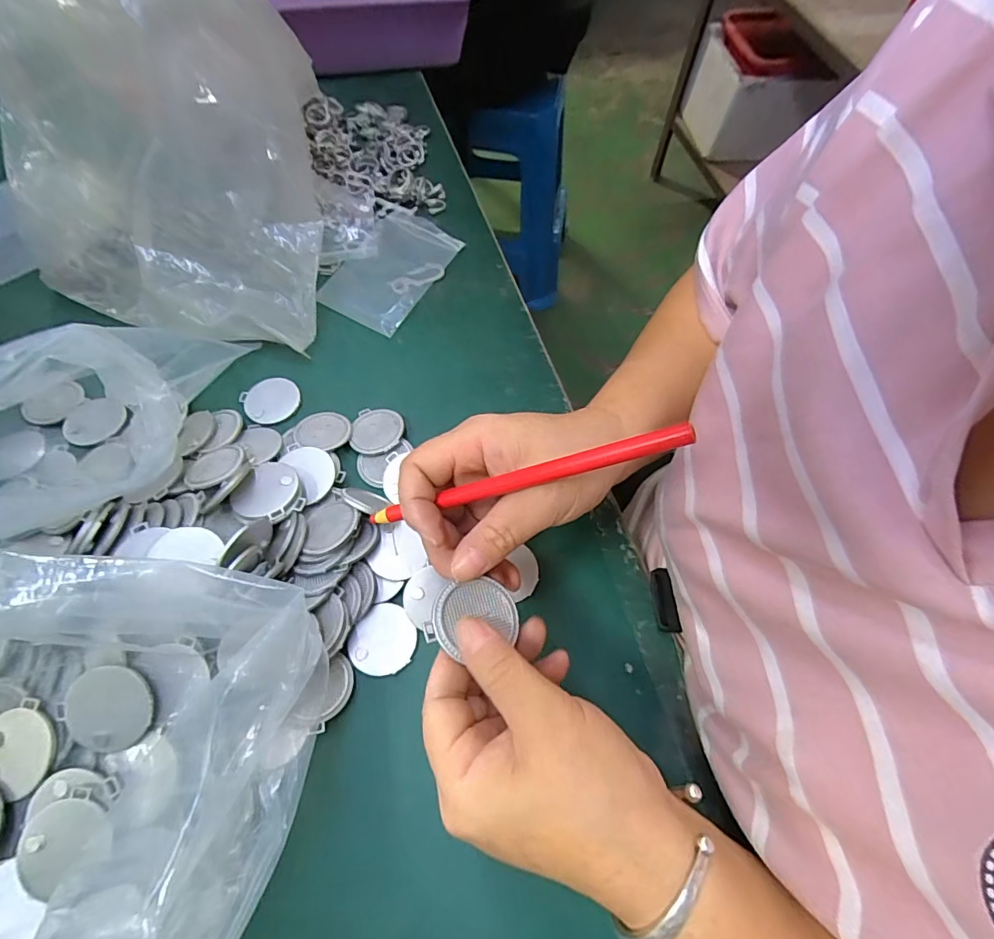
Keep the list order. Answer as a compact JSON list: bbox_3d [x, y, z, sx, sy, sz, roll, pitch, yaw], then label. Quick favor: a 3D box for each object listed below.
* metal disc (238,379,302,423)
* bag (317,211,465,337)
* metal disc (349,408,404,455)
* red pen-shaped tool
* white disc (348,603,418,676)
[{"bbox_3d":[-0.174,-0.054,0.375,0.040,0.004,0.040,1,63,-1],"label":"metal disc"},{"bbox_3d":[-0.096,-0.182,0.439,0.083,0.006,0.123,27,71,11],"label":"bag"},{"bbox_3d":[-0.088,-0.028,0.358,0.038,0.008,0.039,1,63,-1],"label":"metal disc"},{"bbox_3d":[0.006,0.006,0.222,0.159,0.004,0.007,-16,60,24],"label":"red pen-shaped tool"},{"bbox_3d":[-0.069,0.102,0.294,0.039,0.004,0.040,1,63,-1],"label":"white disc"}]

